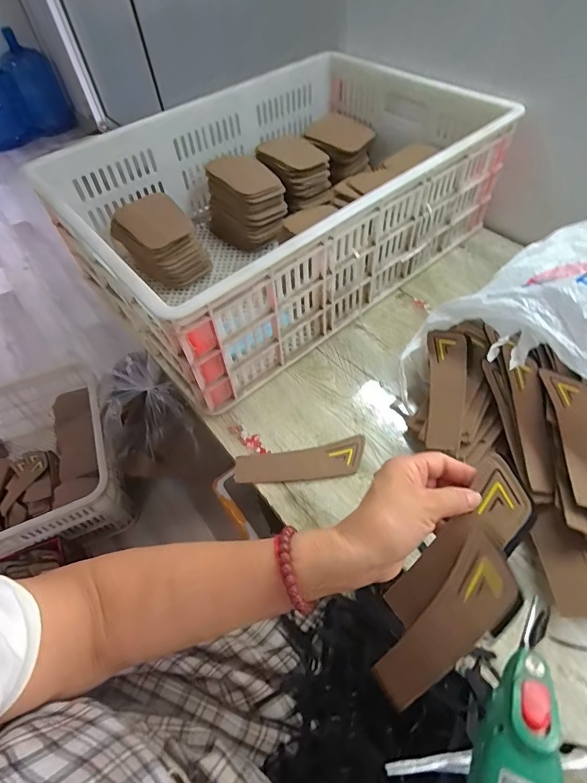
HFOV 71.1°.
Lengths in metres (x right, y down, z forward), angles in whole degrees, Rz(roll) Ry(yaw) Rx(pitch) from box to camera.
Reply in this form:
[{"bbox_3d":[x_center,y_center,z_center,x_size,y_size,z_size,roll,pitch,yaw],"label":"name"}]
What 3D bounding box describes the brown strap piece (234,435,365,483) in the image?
[{"bbox_3d":[0.008,0.084,0.481,0.152,0.004,0.045,-8,54,-1],"label":"brown strap piece"}]

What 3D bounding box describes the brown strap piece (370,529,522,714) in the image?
[{"bbox_3d":[0.117,0.185,0.318,0.045,0.006,0.154,39,106,28],"label":"brown strap piece"}]

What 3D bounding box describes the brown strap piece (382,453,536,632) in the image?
[{"bbox_3d":[0.128,0.125,0.326,0.053,0.016,0.151,44,103,30],"label":"brown strap piece"}]

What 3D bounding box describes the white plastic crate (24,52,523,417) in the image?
[{"bbox_3d":[-0.005,-0.315,0.655,0.630,0.182,0.420,-37,59,-20],"label":"white plastic crate"}]

